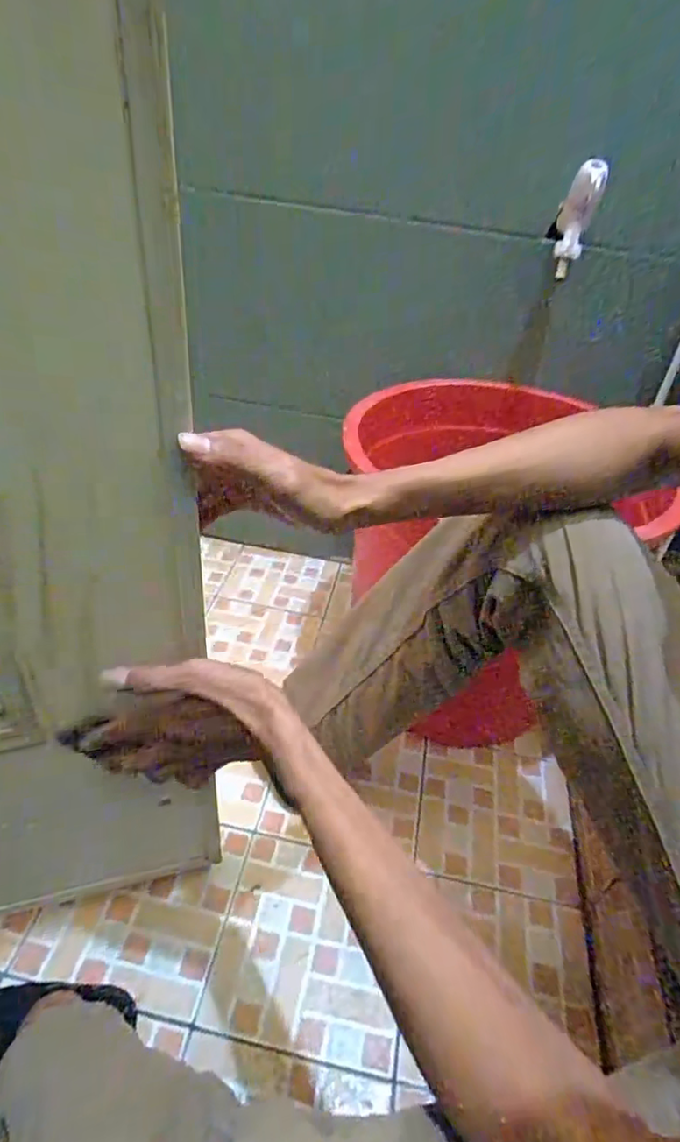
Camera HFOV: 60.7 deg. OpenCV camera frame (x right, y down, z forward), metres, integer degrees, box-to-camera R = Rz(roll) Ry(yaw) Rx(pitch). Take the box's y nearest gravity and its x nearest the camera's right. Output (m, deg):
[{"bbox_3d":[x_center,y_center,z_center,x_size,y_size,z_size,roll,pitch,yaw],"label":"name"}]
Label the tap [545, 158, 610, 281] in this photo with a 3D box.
[{"bbox_3d":[0.288,-0.431,0.717,0.046,0.121,0.039,16,39,11],"label":"tap"}]

